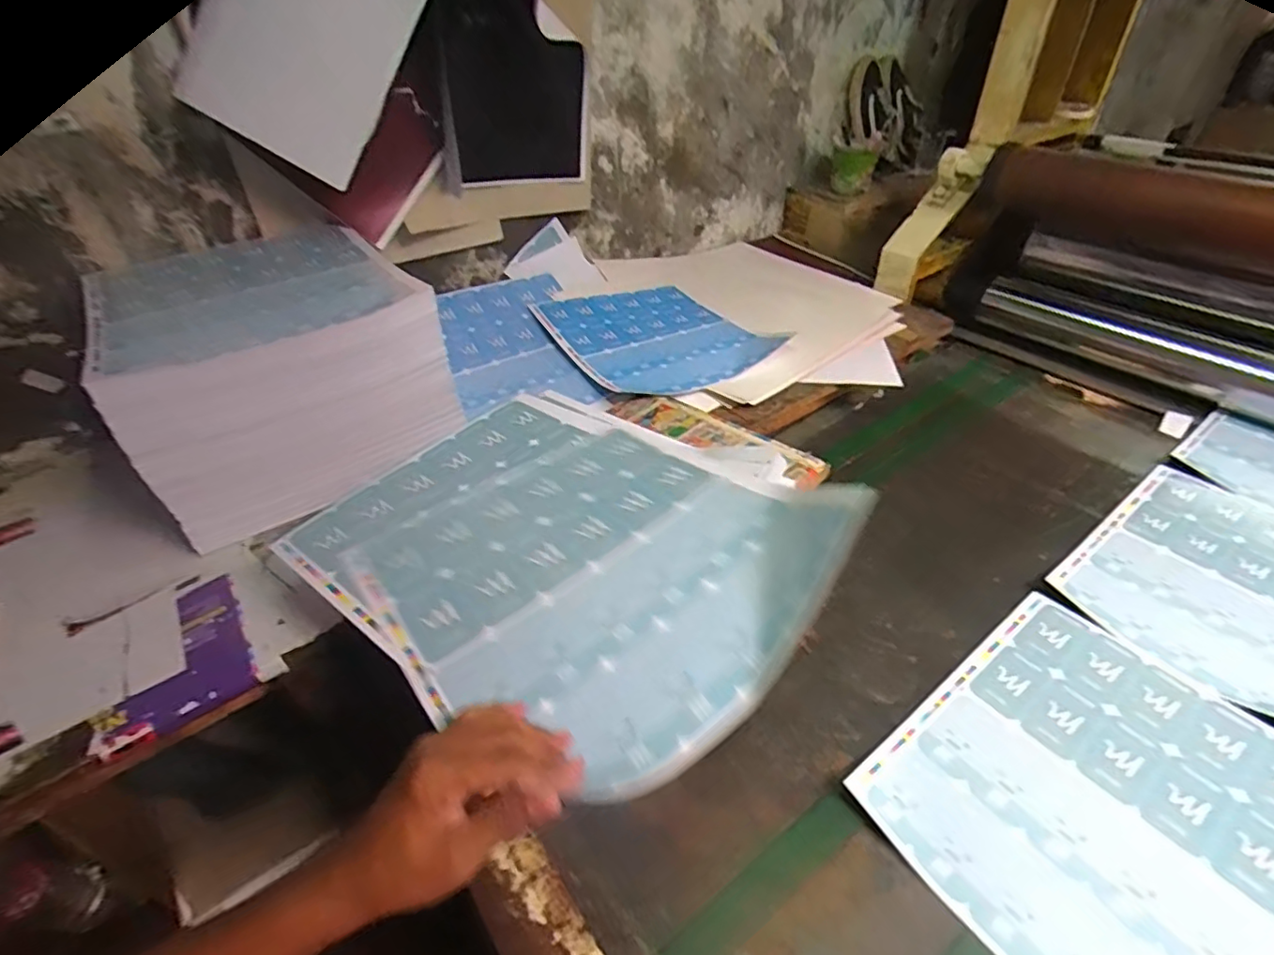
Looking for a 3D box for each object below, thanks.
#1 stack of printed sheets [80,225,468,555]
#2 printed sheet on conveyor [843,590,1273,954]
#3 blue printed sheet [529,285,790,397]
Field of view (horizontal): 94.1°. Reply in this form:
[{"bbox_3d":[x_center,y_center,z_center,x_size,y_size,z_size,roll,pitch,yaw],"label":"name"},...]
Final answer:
[{"bbox_3d":[-0.546,-0.184,0.897,0.371,0.237,0.480,-27,46,-26],"label":"stack of printed sheets"},{"bbox_3d":[0.458,0.299,0.545,0.387,0.044,0.351,-28,46,-25],"label":"printed sheet on conveyor"},{"bbox_3d":[0.032,-0.269,1.104,0.331,0.047,0.381,-25,45,-22],"label":"blue printed sheet"}]

